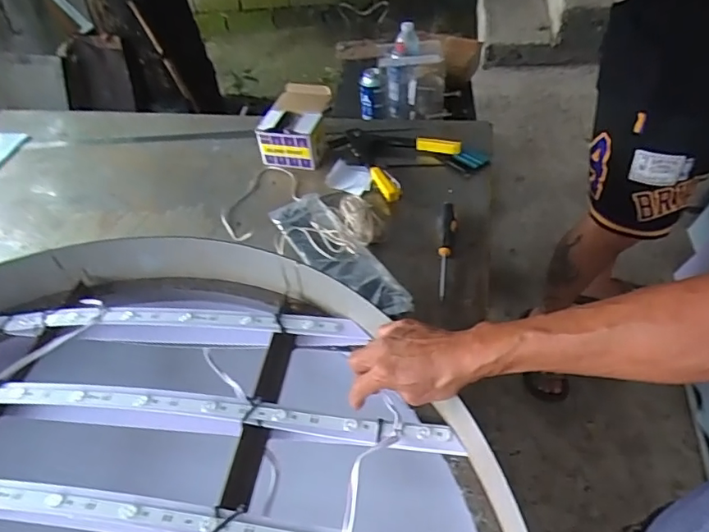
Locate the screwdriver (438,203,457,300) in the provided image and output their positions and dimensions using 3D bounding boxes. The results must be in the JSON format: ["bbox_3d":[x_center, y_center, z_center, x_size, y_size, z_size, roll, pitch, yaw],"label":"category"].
[{"bbox_3d":[0.148,-0.032,0.841,0.023,0.026,0.198,6,47,11],"label":"screwdriver"}]

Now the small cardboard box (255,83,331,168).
[{"bbox_3d":[-0.118,-0.287,1.076,0.122,0.088,0.174,5,47,10],"label":"small cardboard box"}]

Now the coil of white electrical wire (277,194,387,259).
[{"bbox_3d":[-0.042,-0.079,0.893,0.183,0.045,0.152,-7,46,-1],"label":"coil of white electrical wire"}]

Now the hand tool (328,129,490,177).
[{"bbox_3d":[0.096,-0.228,1.036,0.317,0.028,0.094,10,48,14],"label":"hand tool"}]

